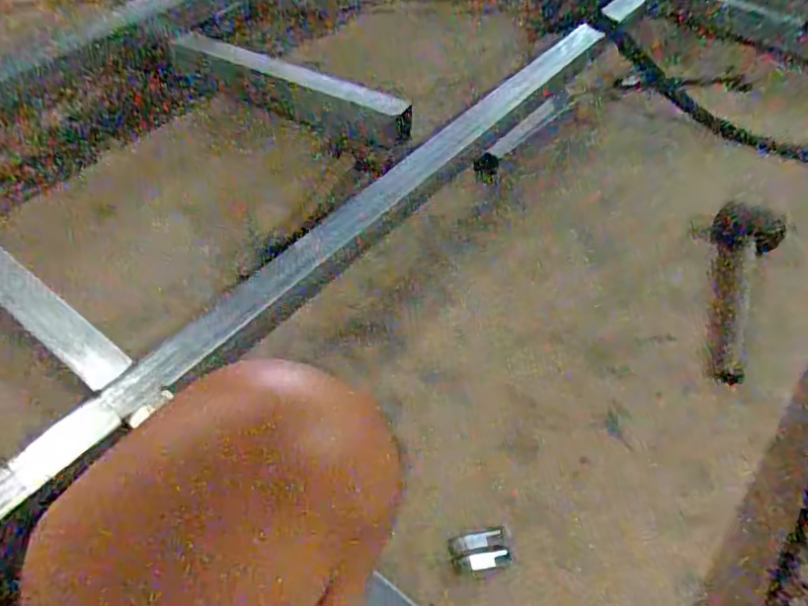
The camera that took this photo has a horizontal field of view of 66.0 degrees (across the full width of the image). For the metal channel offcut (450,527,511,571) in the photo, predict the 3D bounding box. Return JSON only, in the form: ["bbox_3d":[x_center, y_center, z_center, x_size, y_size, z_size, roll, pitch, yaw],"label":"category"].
[{"bbox_3d":[0.087,0.283,0.709,0.066,0.010,0.042,-8,51,-6],"label":"metal channel offcut"}]

